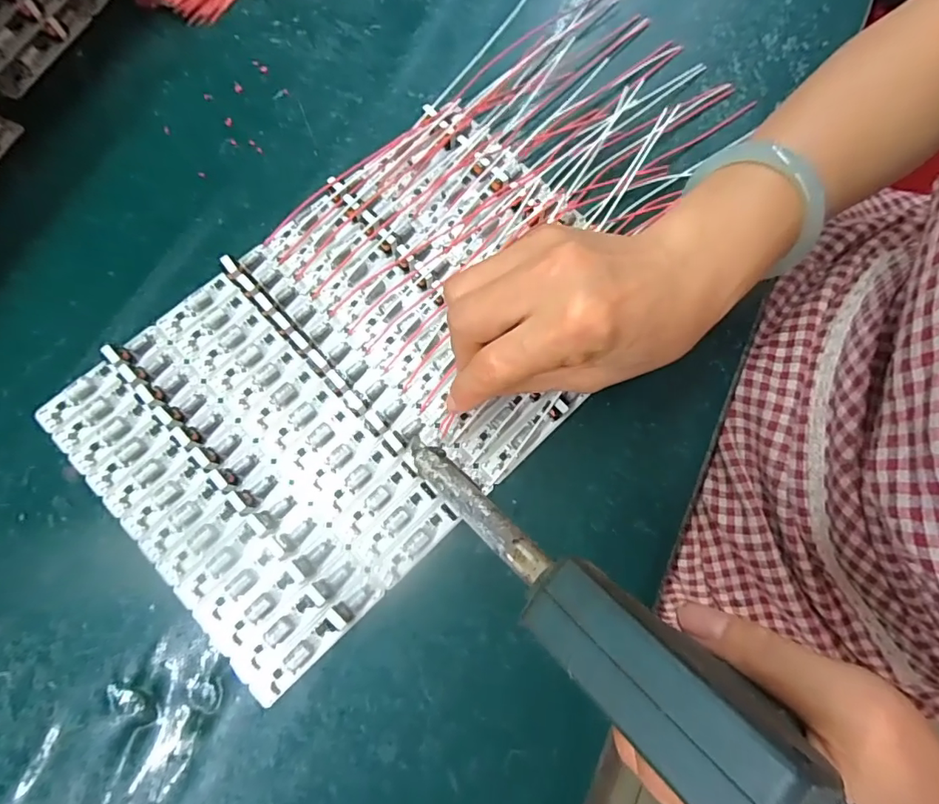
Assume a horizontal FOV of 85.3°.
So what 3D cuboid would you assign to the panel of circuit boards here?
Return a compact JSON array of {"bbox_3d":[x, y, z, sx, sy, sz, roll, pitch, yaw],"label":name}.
[{"bbox_3d":[-0.057,-0.022,0.274,0.287,0.014,0.188,-43,81,-10],"label":"panel of circuit boards"}]

